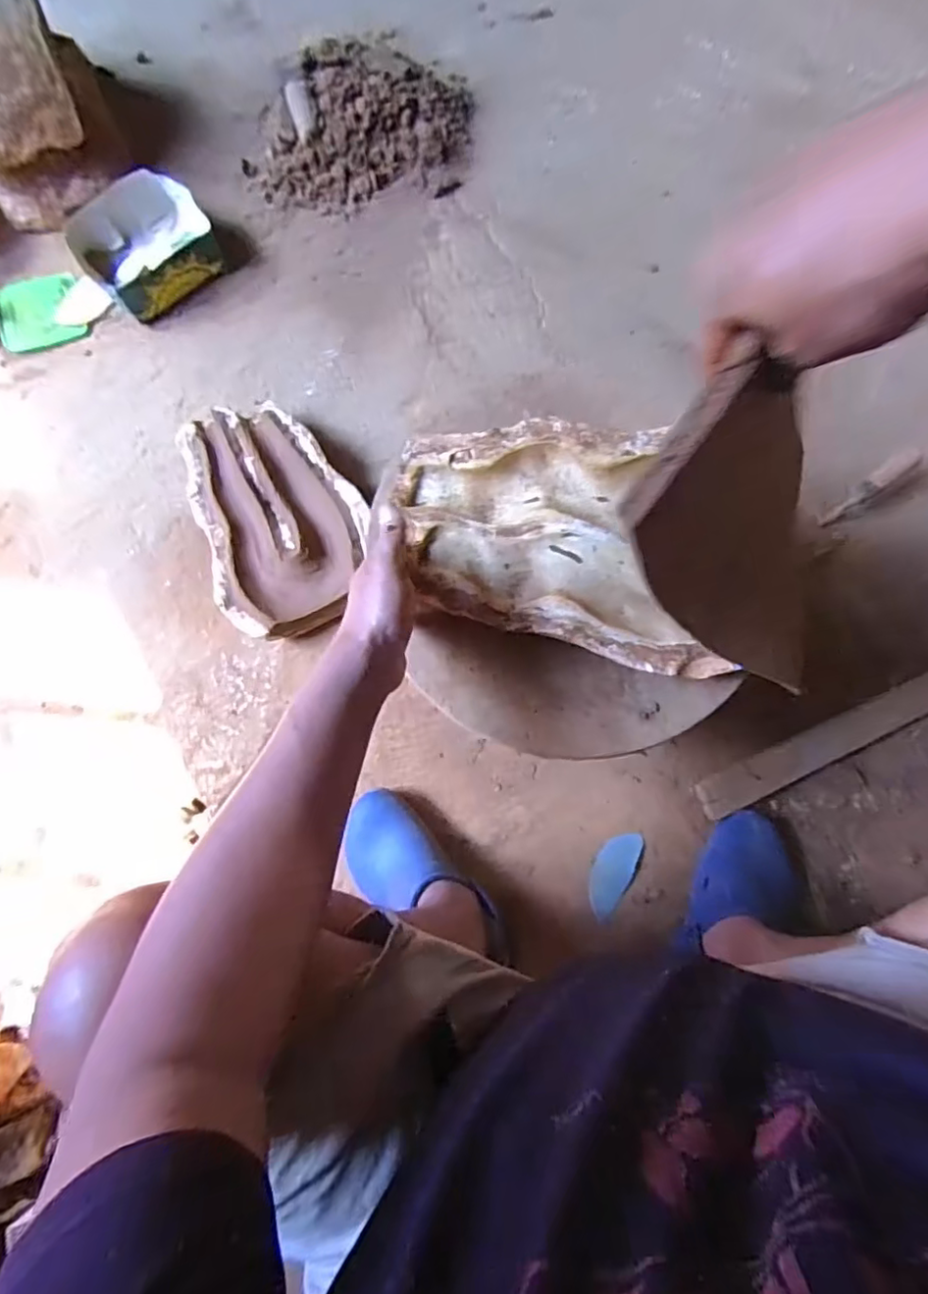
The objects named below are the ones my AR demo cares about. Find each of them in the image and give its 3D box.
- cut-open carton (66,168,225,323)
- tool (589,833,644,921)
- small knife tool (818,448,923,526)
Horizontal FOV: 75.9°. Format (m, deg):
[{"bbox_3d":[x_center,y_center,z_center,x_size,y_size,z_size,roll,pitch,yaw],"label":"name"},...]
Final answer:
[{"bbox_3d":[-0.518,-0.660,0.975,0.207,0.074,0.207,-42,79,-9],"label":"cut-open carton"},{"bbox_3d":[0.198,0.299,0.792,0.051,0.007,0.116,29,78,8],"label":"tool"},{"bbox_3d":[0.579,-0.227,0.853,0.144,0.016,0.025,-42,80,22],"label":"small knife tool"}]

